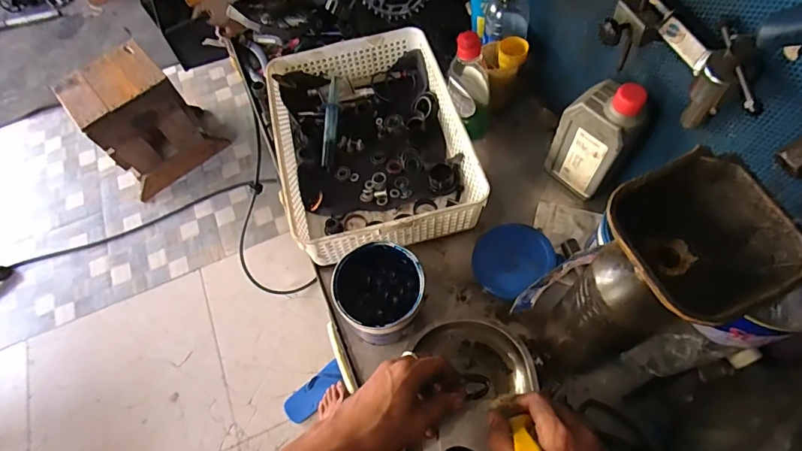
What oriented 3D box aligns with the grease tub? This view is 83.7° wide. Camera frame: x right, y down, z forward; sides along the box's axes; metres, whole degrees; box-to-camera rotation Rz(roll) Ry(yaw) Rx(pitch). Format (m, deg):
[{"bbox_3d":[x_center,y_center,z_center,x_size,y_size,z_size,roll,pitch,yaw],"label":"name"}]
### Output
[{"bbox_3d":[-0.026,0.080,0.536,0.102,0.089,0.105,-2,63,4],"label":"grease tub"}]

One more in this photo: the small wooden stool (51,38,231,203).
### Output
[{"bbox_3d":[-0.935,-0.385,1.641,0.355,0.413,0.265,-40,67,-14],"label":"small wooden stool"}]

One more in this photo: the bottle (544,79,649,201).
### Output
[{"bbox_3d":[0.237,-0.108,0.550,0.049,0.173,0.085,-33,65,-11],"label":"bottle"}]

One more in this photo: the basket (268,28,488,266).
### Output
[{"bbox_3d":[-0.044,-0.122,0.646,0.250,0.086,0.329,-15,63,-3],"label":"basket"}]

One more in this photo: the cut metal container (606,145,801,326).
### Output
[{"bbox_3d":[0.179,0.014,0.281,0.093,0.054,0.092,-25,64,-8],"label":"cut metal container"}]

